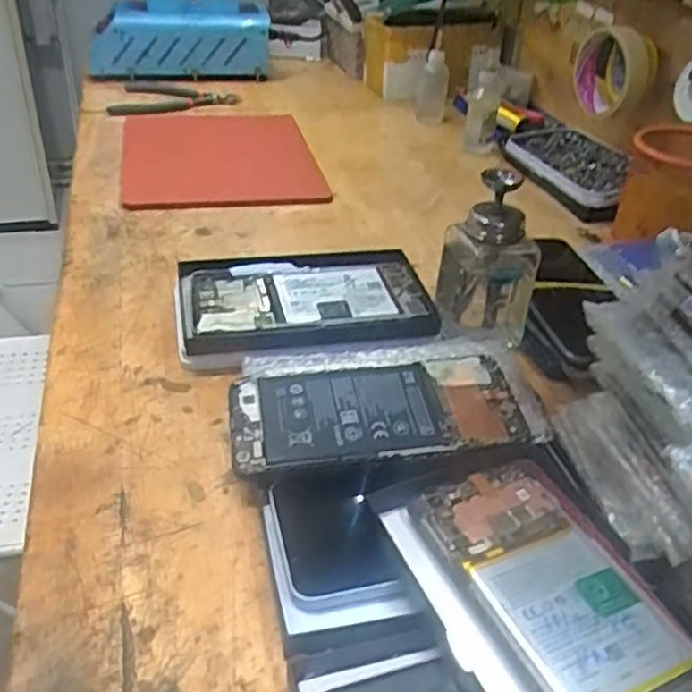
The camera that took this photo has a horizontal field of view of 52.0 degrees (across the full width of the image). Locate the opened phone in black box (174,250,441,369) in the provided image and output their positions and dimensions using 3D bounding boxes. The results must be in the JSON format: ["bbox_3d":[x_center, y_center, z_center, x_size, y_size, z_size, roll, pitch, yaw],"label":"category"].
[{"bbox_3d":[-0.029,-0.029,0.511,0.177,0.026,0.117,-5,37,-10],"label":"opened phone in black box"}]

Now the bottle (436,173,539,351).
[{"bbox_3d":[0.101,-0.060,0.494,0.060,0.120,0.052,-3,37,-7],"label":"bottle"}]

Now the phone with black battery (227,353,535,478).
[{"bbox_3d":[0.017,0.036,0.409,0.164,0.009,0.075,-5,37,-9],"label":"phone with black battery"}]

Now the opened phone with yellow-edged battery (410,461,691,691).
[{"bbox_3d":[0.098,0.111,0.309,0.075,0.005,0.151,-12,40,-23],"label":"opened phone with yellow-edged battery"}]

